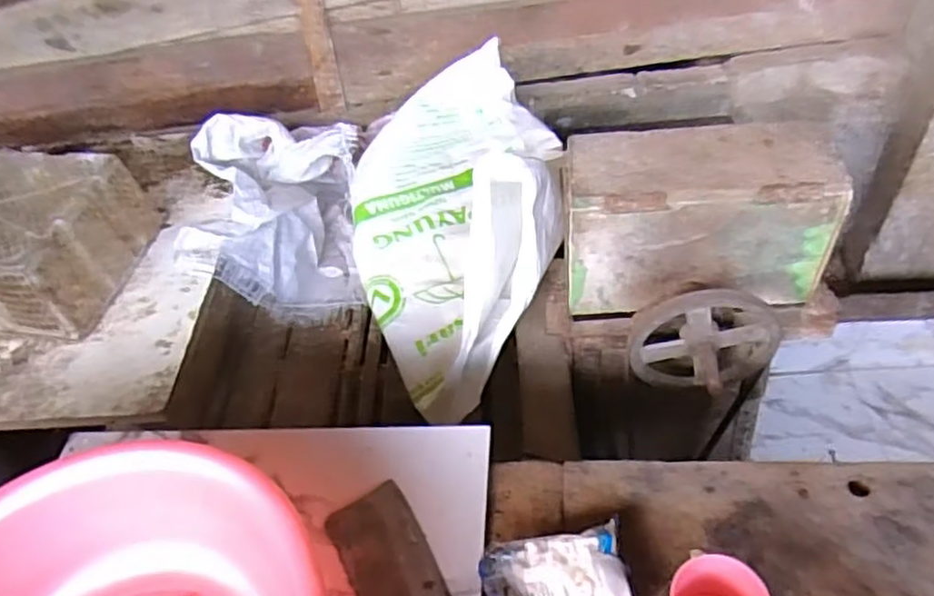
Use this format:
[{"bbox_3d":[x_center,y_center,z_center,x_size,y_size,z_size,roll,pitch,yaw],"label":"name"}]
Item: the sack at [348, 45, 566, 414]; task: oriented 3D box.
[{"bbox_3d":[-0.028,-0.179,1.269,0.380,0.266,0.753,-6,45,2],"label":"sack"}]

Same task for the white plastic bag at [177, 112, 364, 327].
[{"bbox_3d":[-0.384,-0.178,1.482,0.322,0.273,0.390,-6,45,2],"label":"white plastic bag"}]

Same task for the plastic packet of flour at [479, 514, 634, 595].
[{"bbox_3d":[0.079,0.251,0.634,0.126,0.039,0.078,-9,45,-1],"label":"plastic packet of flour"}]

